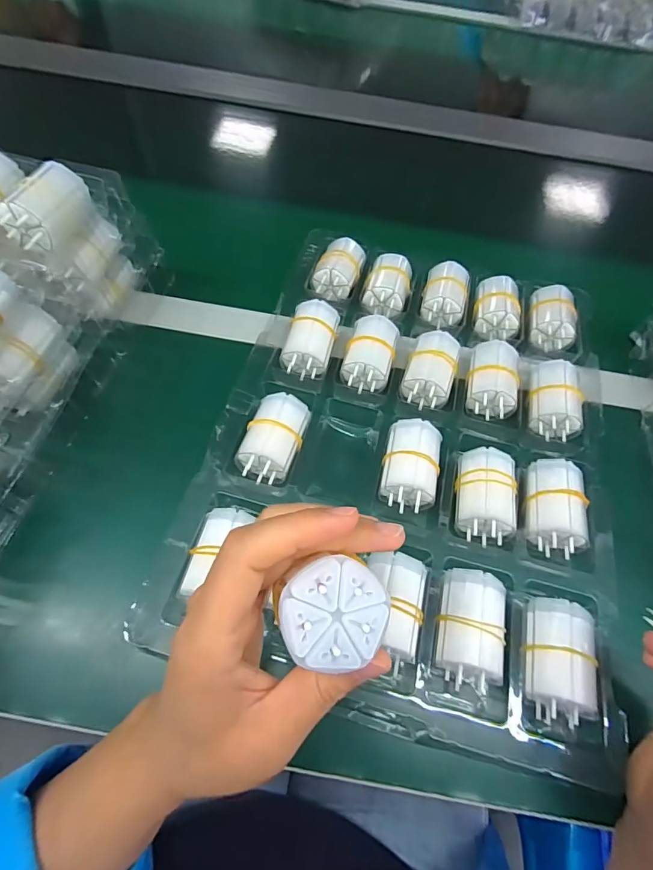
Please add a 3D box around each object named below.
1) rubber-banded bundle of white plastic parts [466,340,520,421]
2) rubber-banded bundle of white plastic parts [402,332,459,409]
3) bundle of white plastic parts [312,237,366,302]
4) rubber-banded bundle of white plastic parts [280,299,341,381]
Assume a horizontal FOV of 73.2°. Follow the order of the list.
[{"bbox_3d":[0.137,-0.046,0.361,0.040,0.026,0.060,15,60,4],"label":"rubber-banded bundle of white plastic parts"},{"bbox_3d":[0.086,-0.054,0.364,0.039,0.034,0.060,18,60,6],"label":"rubber-banded bundle of white plastic parts"},{"bbox_3d":[0.012,-0.162,0.424,0.039,0.031,0.058,17,60,6],"label":"bundle of white plastic parts"},{"bbox_3d":[-0.013,-0.080,0.366,0.038,0.029,0.058,15,60,4],"label":"rubber-banded bundle of white plastic parts"}]

